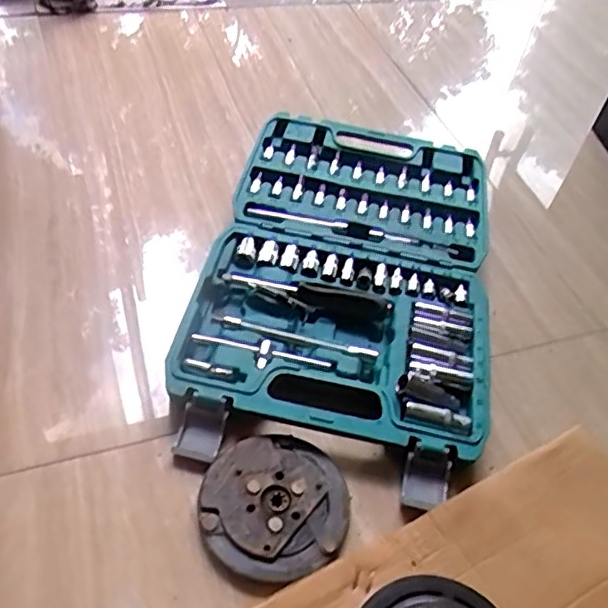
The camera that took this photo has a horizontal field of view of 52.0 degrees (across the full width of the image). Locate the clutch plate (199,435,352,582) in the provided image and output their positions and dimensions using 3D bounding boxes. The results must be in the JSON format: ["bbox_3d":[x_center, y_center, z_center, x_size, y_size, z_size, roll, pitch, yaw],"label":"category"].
[{"bbox_3d":[-0.019,0.135,0.422,0.097,0.012,0.096,13,47,6],"label":"clutch plate"}]

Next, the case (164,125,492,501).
[{"bbox_3d":[0.042,-0.036,0.559,0.235,0.034,0.386,10,47,4],"label":"case"}]

